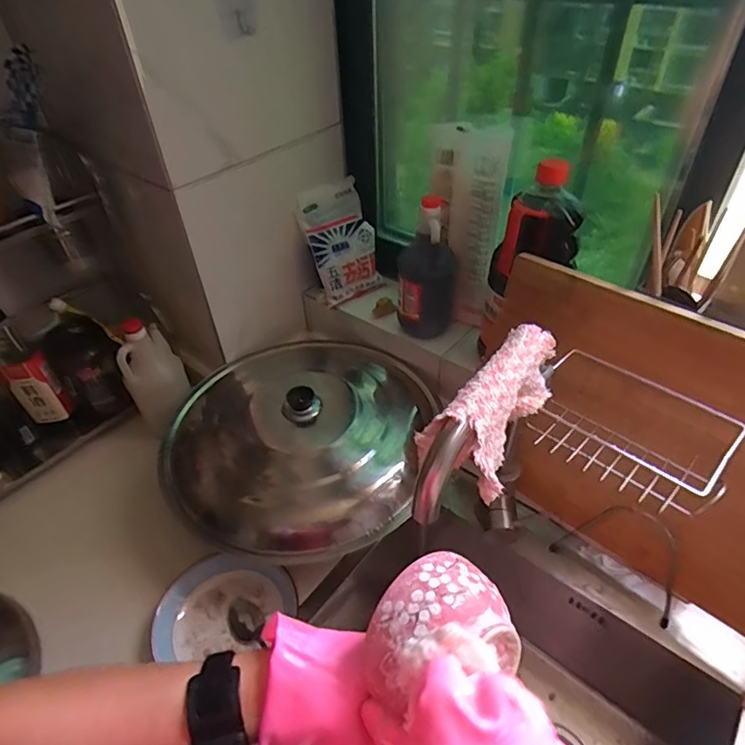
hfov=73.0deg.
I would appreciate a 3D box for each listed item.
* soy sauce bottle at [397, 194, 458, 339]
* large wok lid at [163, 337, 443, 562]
[{"bbox_3d":[0.085,-0.159,0.761,0.086,0.204,0.075,6,44,9],"label":"soy sauce bottle"},{"bbox_3d":[-0.109,0.087,0.749,0.363,0.130,0.370,-2,43,2],"label":"large wok lid"}]

